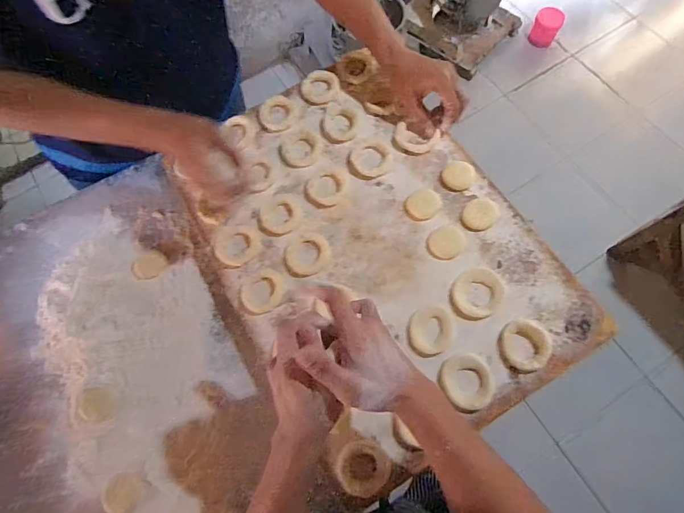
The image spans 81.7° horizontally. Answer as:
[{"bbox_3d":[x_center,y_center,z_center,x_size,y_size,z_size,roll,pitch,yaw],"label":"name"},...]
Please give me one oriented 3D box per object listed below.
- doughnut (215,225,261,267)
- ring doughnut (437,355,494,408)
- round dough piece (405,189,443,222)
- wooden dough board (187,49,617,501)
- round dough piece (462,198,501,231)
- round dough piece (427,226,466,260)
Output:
[{"bbox_3d":[-0.156,-0.017,0.591,0.063,0.009,0.065,-1,70,2],"label":"doughnut"},{"bbox_3d":[0.157,0.156,0.498,0.063,0.015,0.065,-1,70,2],"label":"ring doughnut"},{"bbox_3d":[0.122,-0.079,0.594,0.054,0.005,0.049,-42,73,-12],"label":"round dough piece"},{"bbox_3d":[0.034,-0.030,0.589,0.453,0.031,0.585,-28,71,-8],"label":"wooden dough board"},{"bbox_3d":[0.202,-0.061,0.578,0.045,0.005,0.054,39,76,15],"label":"round dough piece"},{"bbox_3d":[0.150,-0.020,0.567,0.050,0.007,0.049,-1,70,2],"label":"round dough piece"}]

